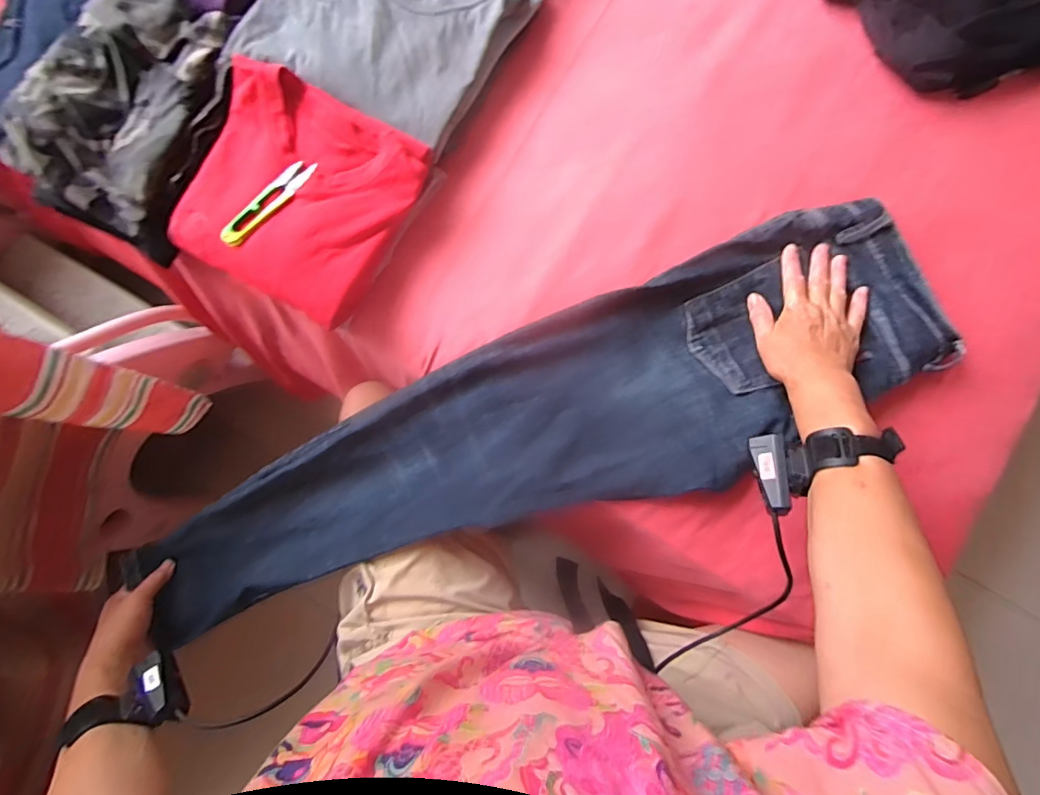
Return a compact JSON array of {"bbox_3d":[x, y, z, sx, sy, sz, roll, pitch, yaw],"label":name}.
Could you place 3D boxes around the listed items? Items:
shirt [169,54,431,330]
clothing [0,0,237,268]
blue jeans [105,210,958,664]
[{"bbox_3d":[-0.237,-0.213,0.510,0.226,0.046,0.217,26,85,4],"label":"shirt"},{"bbox_3d":[-0.420,-0.311,0.537,0.168,0.094,0.270,28,85,4],"label":"clothing"},{"bbox_3d":[-0.010,0.046,0.537,0.913,0.043,0.221,-22,84,7],"label":"blue jeans"}]

